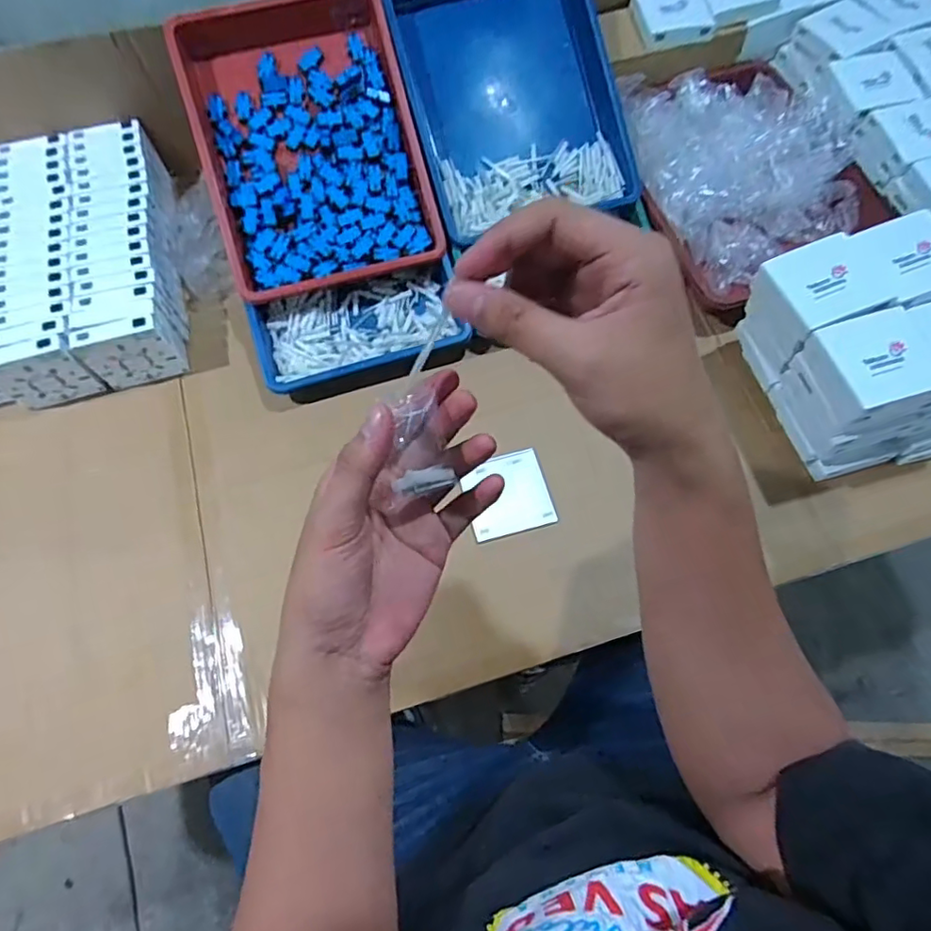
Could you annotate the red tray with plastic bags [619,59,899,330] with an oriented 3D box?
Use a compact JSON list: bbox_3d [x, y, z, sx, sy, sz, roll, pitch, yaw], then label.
[{"bbox_3d":[0.338,-0.342,0.690,0.247,0.096,0.322,-12,68,-4],"label":"red tray with plastic bags"}]

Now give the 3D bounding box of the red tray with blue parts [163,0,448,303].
[{"bbox_3d":[-0.177,-0.366,0.640,0.233,0.046,0.314,-16,90,-5],"label":"red tray with blue parts"}]

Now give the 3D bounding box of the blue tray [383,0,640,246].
[{"bbox_3d":[0.051,-0.435,0.657,0.235,0.064,0.289,-16,87,-3],"label":"blue tray"}]

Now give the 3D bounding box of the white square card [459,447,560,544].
[{"bbox_3d":[0.044,0.030,0.606,0.085,0.010,0.087,-16,71,-1],"label":"white square card"}]

